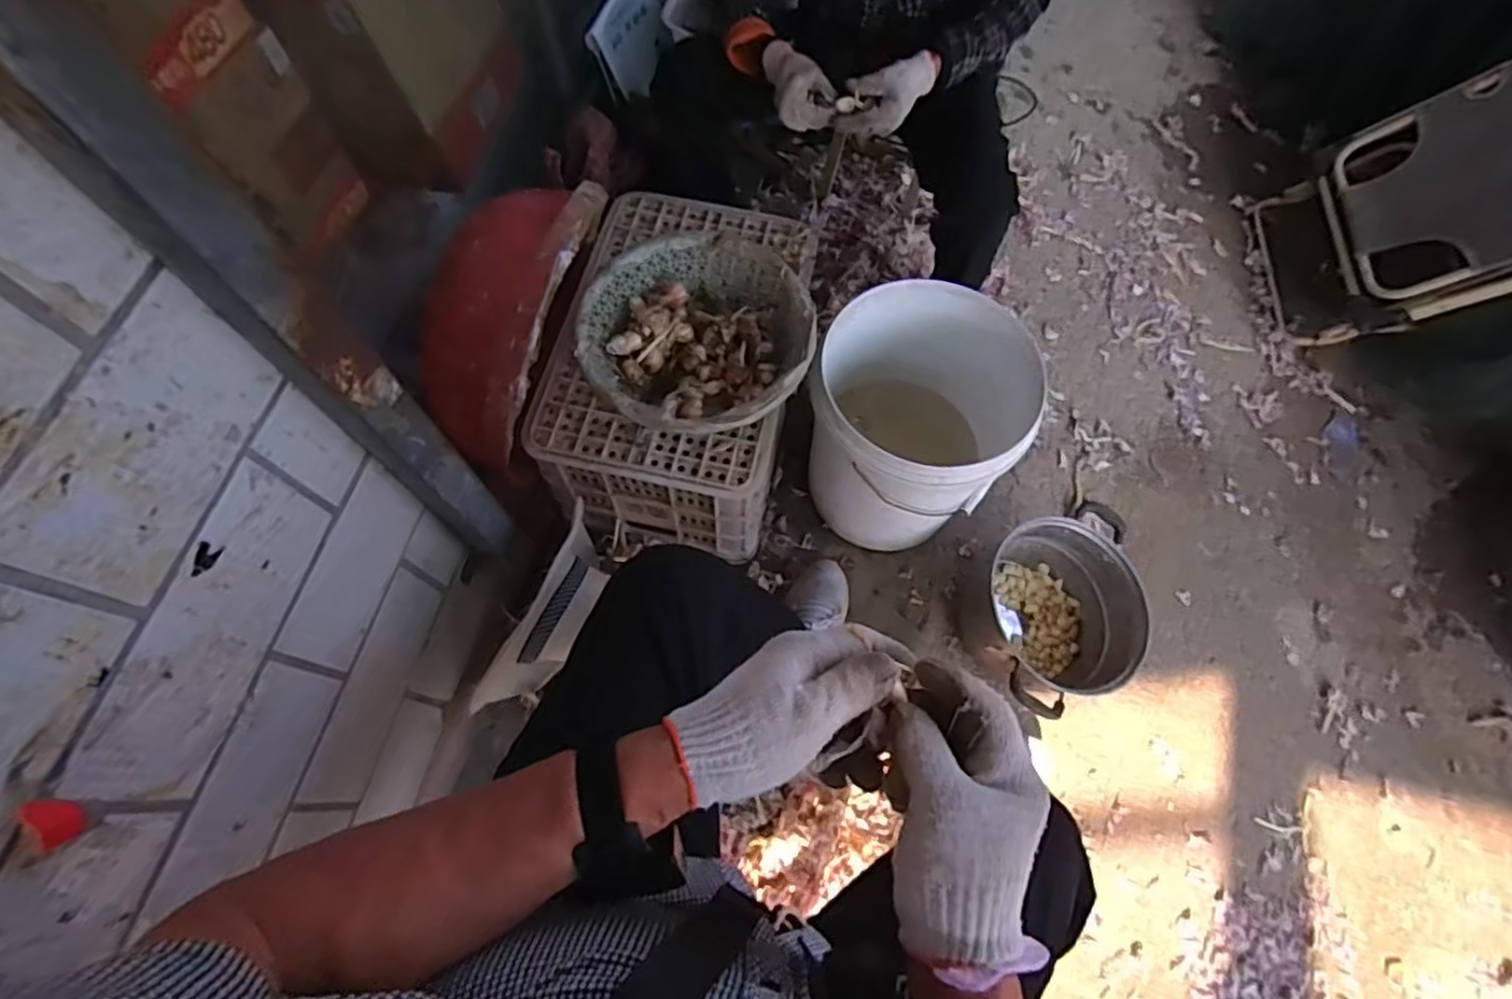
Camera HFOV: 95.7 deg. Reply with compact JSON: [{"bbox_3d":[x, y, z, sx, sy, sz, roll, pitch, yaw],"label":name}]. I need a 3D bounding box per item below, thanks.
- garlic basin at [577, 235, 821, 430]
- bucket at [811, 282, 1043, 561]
[{"bbox_3d":[-0.091,-0.246,1.056,0.328,0.125,0.353,0,67,0],"label":"garlic basin"},{"bbox_3d":[0.256,-0.104,1.186,0.318,0.444,0.325,0,67,0],"label":"bucket"}]

